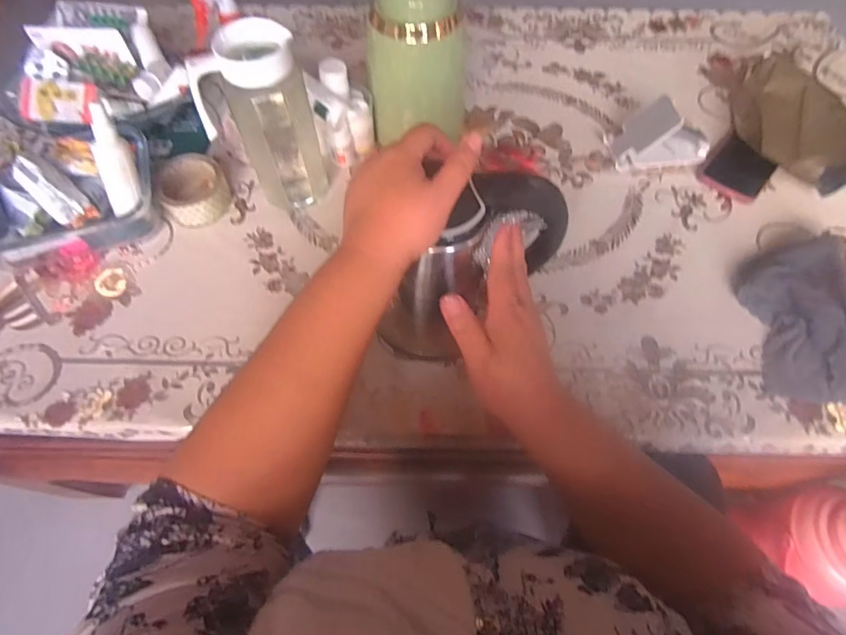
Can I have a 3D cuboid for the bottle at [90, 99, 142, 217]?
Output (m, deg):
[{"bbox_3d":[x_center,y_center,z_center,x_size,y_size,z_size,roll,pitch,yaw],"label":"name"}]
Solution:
[{"bbox_3d":[-0.351,-0.178,0.528,0.032,0.120,0.029,6,33,2],"label":"bottle"}]

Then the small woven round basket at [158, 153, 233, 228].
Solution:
[{"bbox_3d":[-0.304,-0.171,0.617,0.089,0.041,0.095,-37,68,-18],"label":"small woven round basket"}]

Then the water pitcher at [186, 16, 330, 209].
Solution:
[{"bbox_3d":[-0.186,-0.227,0.549,0.118,0.203,0.077,-14,63,-8],"label":"water pitcher"}]

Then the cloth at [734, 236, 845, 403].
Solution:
[{"bbox_3d":[0.462,-0.001,0.521,0.167,0.049,0.184,0,61,0],"label":"cloth"}]

